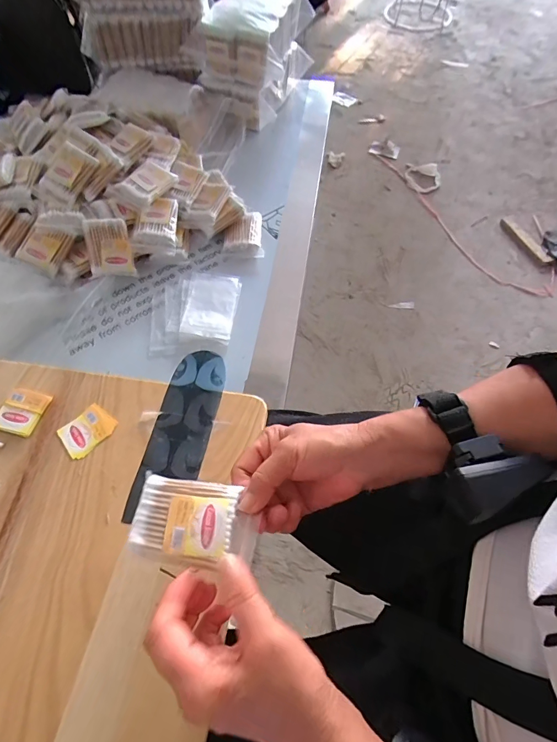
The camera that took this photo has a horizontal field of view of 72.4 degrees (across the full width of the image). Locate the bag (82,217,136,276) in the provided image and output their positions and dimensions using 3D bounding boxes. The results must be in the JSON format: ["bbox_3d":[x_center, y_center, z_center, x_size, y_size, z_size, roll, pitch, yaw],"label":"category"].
[{"bbox_3d":[-0.239,-0.174,0.535,0.057,0.009,0.078,-12,99,-13],"label":"bag"}]

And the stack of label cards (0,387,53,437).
[{"bbox_3d":[-0.271,0.042,0.402,0.042,0.011,0.049,11,60,5],"label":"stack of label cards"}]

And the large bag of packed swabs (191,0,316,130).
[{"bbox_3d":[-0.047,-0.608,0.720,0.172,0.150,0.224,18,63,9],"label":"large bag of packed swabs"}]

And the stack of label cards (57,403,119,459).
[{"bbox_3d":[-0.199,0.061,0.396,0.043,0.004,0.052,40,66,20],"label":"stack of label cards"}]

